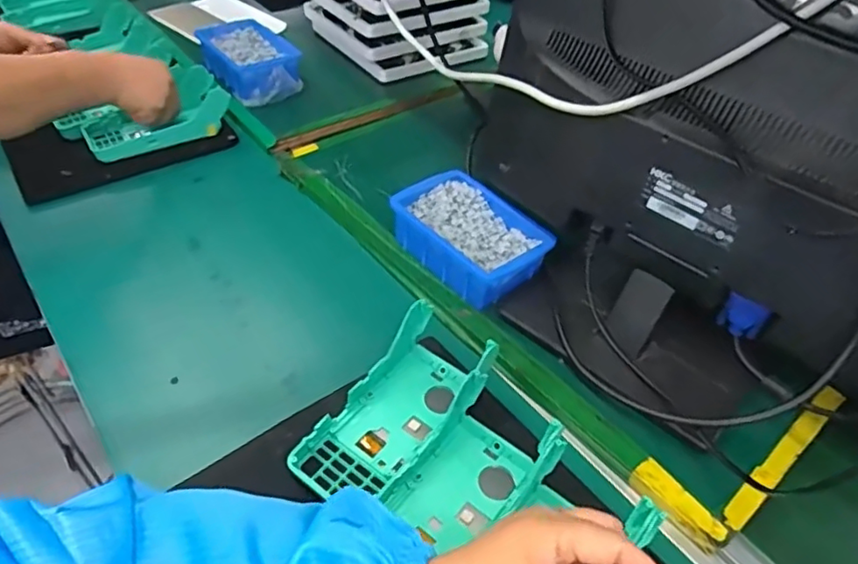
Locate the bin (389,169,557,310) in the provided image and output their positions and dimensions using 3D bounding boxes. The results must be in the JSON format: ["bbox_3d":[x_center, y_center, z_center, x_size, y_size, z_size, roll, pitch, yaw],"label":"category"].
[{"bbox_3d":[0.041,-0.043,0.601,0.106,0.057,0.147,-27,53,-30],"label":"bin"}]

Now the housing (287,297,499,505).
[{"bbox_3d":[-0.028,0.095,0.461,0.095,0.042,0.165,29,49,22],"label":"housing"}]

